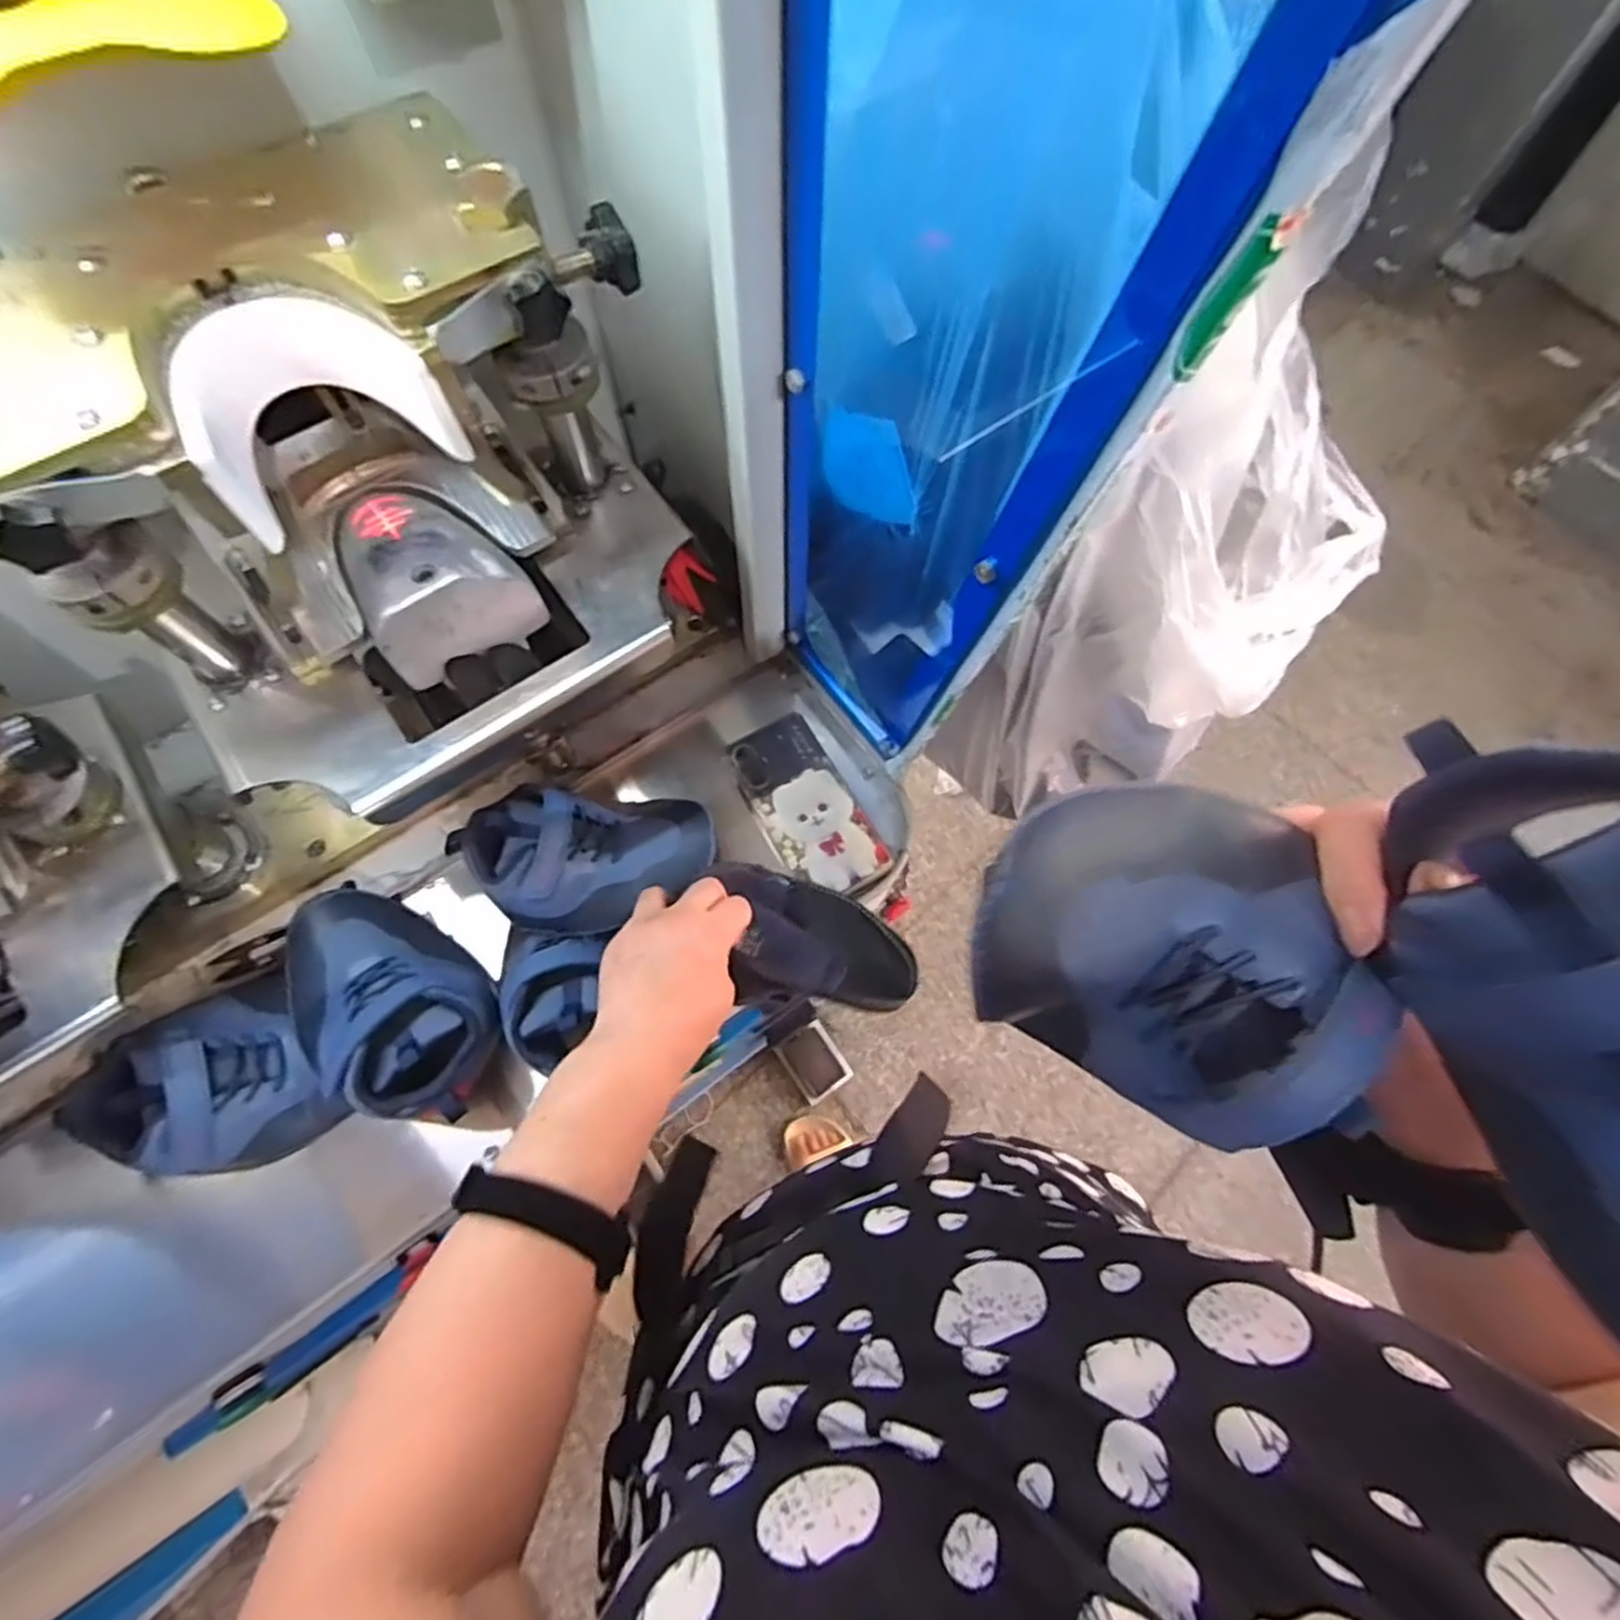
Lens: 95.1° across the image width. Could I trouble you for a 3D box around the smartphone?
[{"bbox_3d":[-0.002,-0.003,0.612,0.078,0.013,0.157,-28,73,-11],"label":"smartphone"}]

